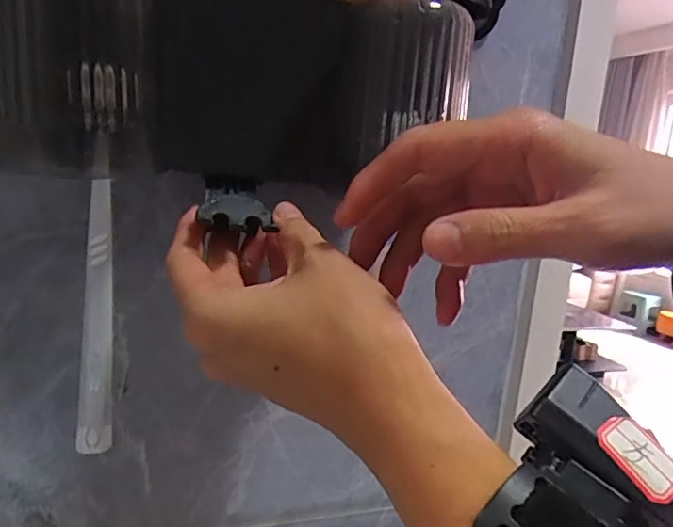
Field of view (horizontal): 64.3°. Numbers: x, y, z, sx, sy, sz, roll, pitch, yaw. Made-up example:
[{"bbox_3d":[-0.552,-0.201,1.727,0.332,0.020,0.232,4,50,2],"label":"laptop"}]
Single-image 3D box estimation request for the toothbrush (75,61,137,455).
[{"bbox_3d":[-0.110,0.001,0.250,0.022,0.177,0.014,2,10,-24],"label":"toothbrush"}]

